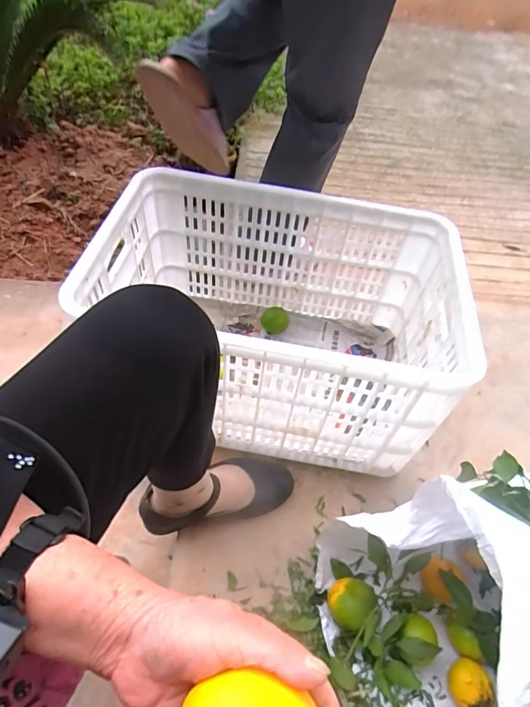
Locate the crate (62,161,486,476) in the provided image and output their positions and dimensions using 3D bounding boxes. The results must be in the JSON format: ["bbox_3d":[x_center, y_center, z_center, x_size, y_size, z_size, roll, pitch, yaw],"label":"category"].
[{"bbox_3d":[0.017,-0.061,0.742,0.533,0.300,0.380,10,55,2],"label":"crate"}]

